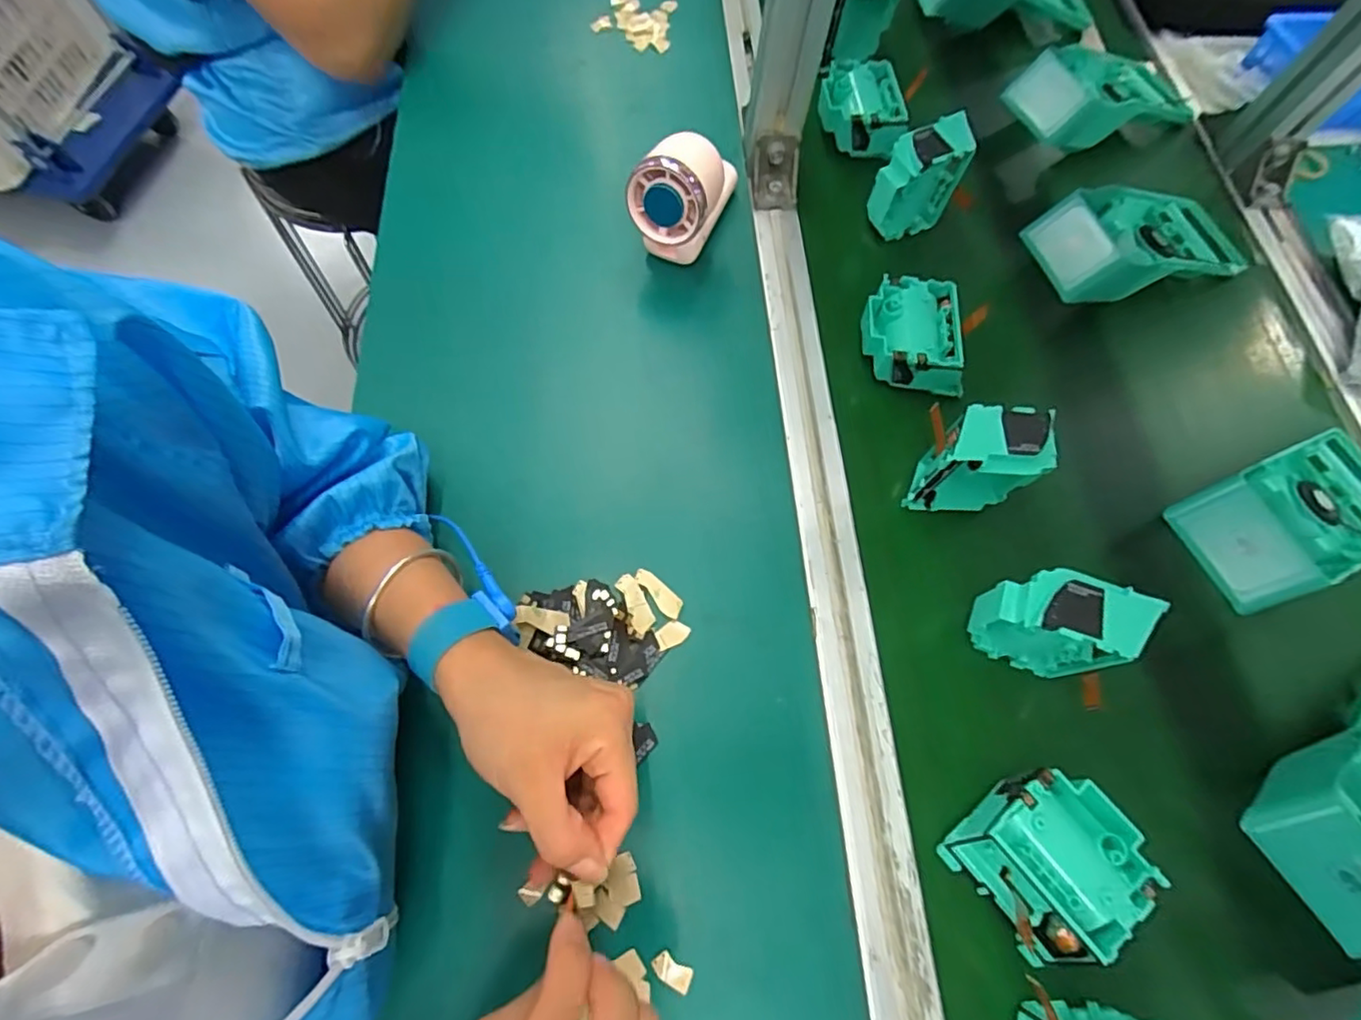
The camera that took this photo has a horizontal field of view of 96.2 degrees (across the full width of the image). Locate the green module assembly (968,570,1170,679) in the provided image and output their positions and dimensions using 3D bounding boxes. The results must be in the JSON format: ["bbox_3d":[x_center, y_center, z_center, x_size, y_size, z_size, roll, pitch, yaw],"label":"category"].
[{"bbox_3d":[0.215,0.064,0.358,0.078,0.076,0.045,23,68,7],"label":"green module assembly"}]

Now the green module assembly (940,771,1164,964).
[{"bbox_3d":[0.195,0.184,0.324,0.078,0.036,0.078,-35,73,-16],"label":"green module assembly"}]

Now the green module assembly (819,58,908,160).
[{"bbox_3d":[0.161,-0.355,0.547,0.073,0.043,0.077,2,67,-2],"label":"green module assembly"}]

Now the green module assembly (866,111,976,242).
[{"bbox_3d":[0.189,-0.262,0.493,0.083,0.078,0.047,-36,73,-16],"label":"green module assembly"}]

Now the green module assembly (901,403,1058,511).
[{"bbox_3d":[0.191,-0.031,0.396,0.077,0.077,0.043,1,67,-2],"label":"green module assembly"}]

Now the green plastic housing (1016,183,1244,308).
[{"bbox_3d":[0.380,-0.222,0.500,0.191,0.053,0.092,-11,68,-7],"label":"green plastic housing"}]

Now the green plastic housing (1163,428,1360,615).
[{"bbox_3d":[0.424,-0.001,0.410,0.194,0.051,0.086,-22,70,-11],"label":"green plastic housing"}]

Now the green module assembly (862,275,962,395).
[{"bbox_3d":[0.170,-0.126,0.452,0.070,0.043,0.075,-1,67,-3],"label":"green module assembly"}]

